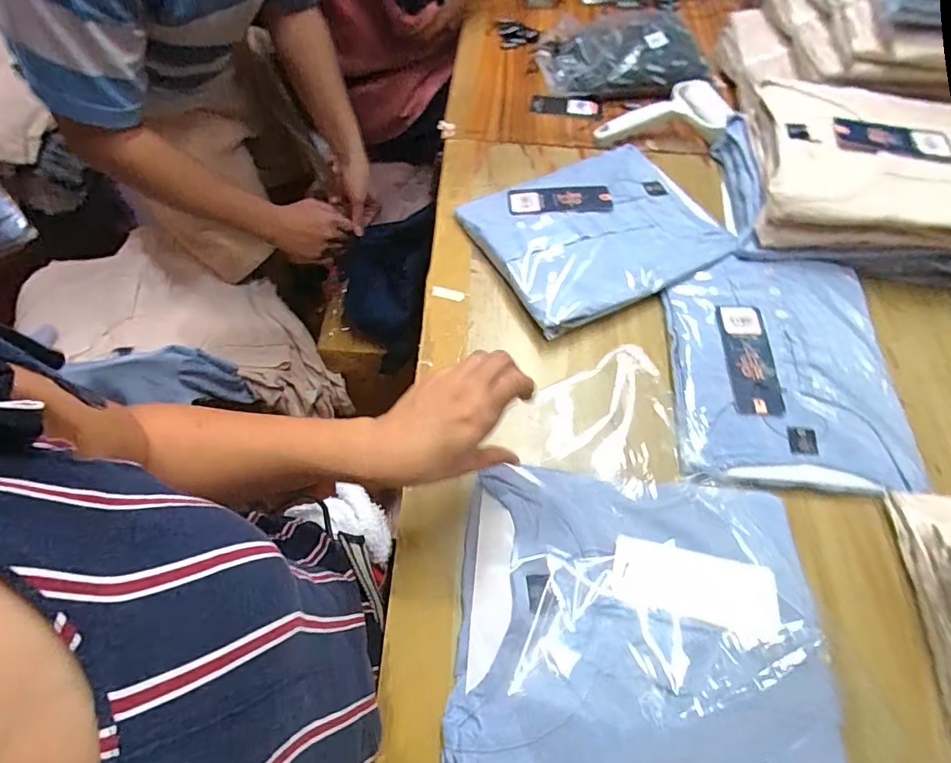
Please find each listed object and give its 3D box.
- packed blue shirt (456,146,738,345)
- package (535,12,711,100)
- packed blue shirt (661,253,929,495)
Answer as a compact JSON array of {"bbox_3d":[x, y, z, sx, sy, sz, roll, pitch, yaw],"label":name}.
[{"bbox_3d":[0.138,-0.174,0.568,0.253,0.028,0.205,-24,63,-14],"label":"packed blue shirt"},{"bbox_3d":[0.220,-0.498,0.756,0.241,0.061,0.166,-7,60,-5],"label":"package"},{"bbox_3d":[0.304,-0.018,0.484,0.212,0.025,0.248,5,60,2],"label":"packed blue shirt"}]

